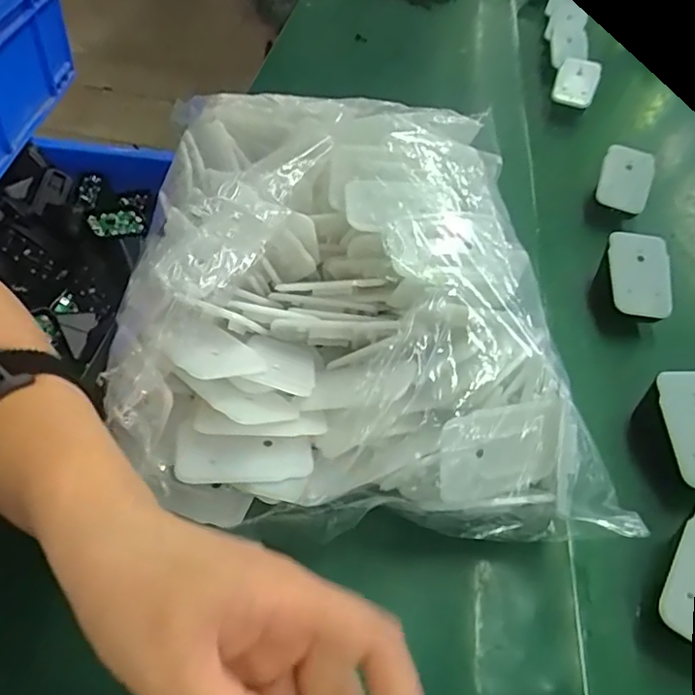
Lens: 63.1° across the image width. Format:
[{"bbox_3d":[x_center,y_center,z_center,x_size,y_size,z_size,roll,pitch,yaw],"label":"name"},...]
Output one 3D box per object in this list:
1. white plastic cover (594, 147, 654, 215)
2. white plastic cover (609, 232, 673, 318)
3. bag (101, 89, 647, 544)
[{"bbox_3d":[0.244,-0.145,0.492,0.055,0.050,0.011,10,26,-14],"label":"white plastic cover"},{"bbox_3d":[0.212,-0.054,0.410,0.042,0.008,0.064,4,76,3],"label":"white plastic cover"},{"bbox_3d":[0.001,-0.044,0.334,0.260,0.093,0.281,4,50,-3],"label":"bag"}]

